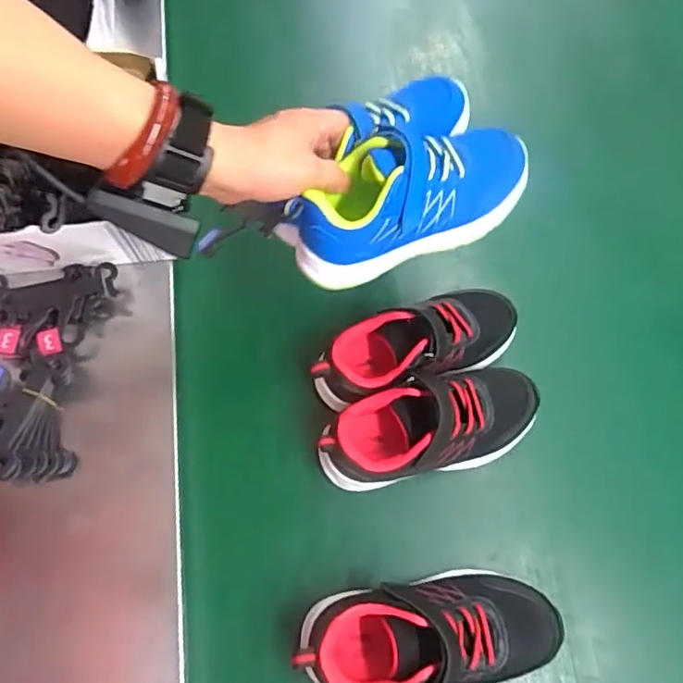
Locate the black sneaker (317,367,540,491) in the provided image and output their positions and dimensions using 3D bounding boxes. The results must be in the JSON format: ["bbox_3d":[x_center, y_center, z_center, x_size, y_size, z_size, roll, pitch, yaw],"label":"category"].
[{"bbox_3d":[0.079,0.074,0.500,0.196,0.079,0.082,-16,69,-10],"label":"black sneaker"}]

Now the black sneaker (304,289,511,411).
[{"bbox_3d":[0.069,0.002,0.529,0.199,0.081,0.081,-22,70,-12],"label":"black sneaker"}]

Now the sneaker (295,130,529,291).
[{"bbox_3d":[0.056,-0.114,0.445,0.191,0.073,0.083,-26,71,-7],"label":"sneaker"}]

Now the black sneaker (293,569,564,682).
[{"bbox_3d":[0.068,0.219,0.439,0.193,0.087,0.073,-3,67,-5],"label":"black sneaker"}]

